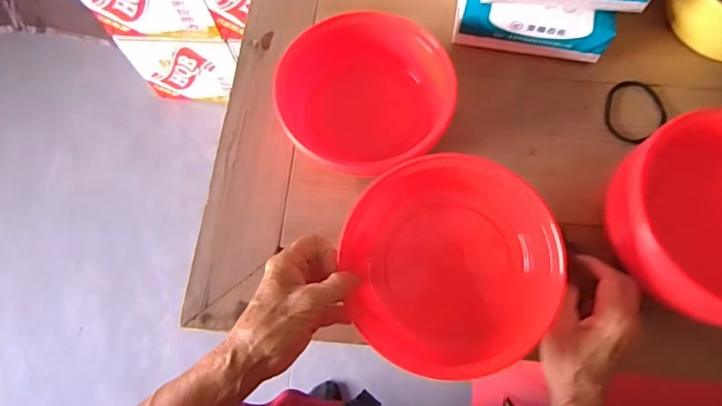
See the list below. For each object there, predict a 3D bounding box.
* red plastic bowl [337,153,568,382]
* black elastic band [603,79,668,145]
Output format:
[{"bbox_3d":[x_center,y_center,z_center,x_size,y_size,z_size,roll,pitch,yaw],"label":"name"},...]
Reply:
[{"bbox_3d":[0.074,0.048,0.414,0.174,0.075,0.174,-1,87,10],"label":"red plastic bowl"},{"bbox_3d":[0.287,-0.098,0.518,0.068,0.006,0.062,-1,70,1],"label":"black elastic band"}]

